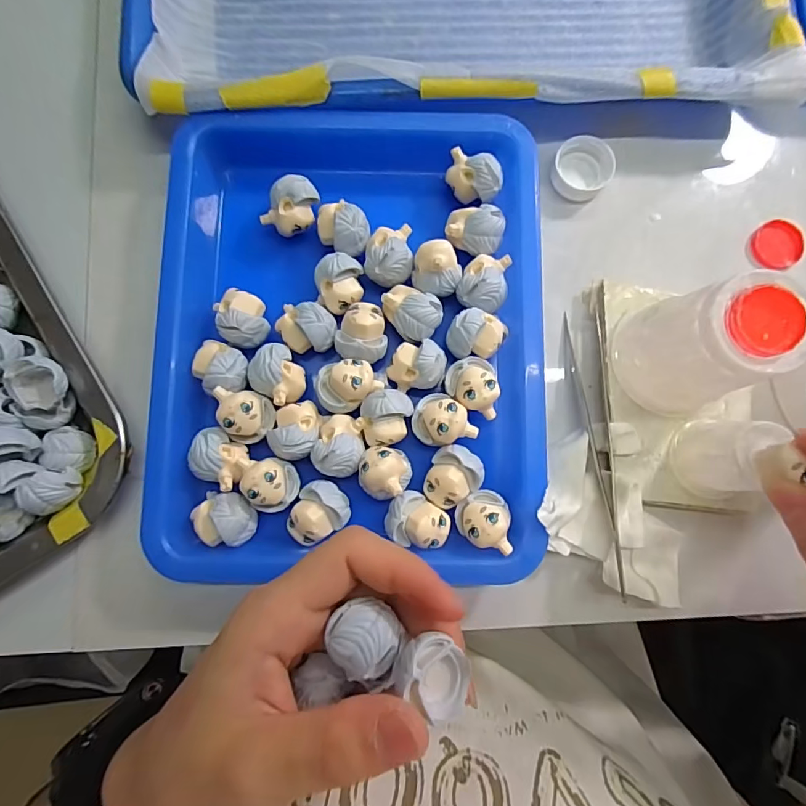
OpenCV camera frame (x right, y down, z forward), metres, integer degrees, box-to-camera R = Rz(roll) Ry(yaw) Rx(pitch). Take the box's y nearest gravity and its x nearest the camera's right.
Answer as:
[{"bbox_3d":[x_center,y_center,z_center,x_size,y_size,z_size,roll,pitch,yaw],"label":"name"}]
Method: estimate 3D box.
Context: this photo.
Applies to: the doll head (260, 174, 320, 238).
[{"bbox_3d":[-0.053,-0.095,0.226,0.019,0.023,0.027,33,84,4],"label":"doll head"}]

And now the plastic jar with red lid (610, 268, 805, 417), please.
[{"bbox_3d":[0.125,-0.024,0.194,0.046,0.064,0.045,0,83,1],"label":"plastic jar with red lid"}]

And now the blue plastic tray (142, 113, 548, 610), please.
[{"bbox_3d":[-0.023,-0.031,0.217,0.171,0.027,0.214,0,83,0],"label":"blue plastic tray"}]

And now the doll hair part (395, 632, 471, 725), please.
[{"bbox_3d":[0.010,0.081,0.136,0.017,0.019,0.026,-36,83,-3],"label":"doll hair part"}]

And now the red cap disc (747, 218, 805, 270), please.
[{"bbox_3d":[0.197,-0.083,0.242,0.028,0.004,0.025,-35,83,-3],"label":"red cap disc"}]

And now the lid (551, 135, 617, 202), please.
[{"bbox_3d":[0.094,-0.123,0.242,0.030,0.011,0.029,0,83,1],"label":"lid"}]

